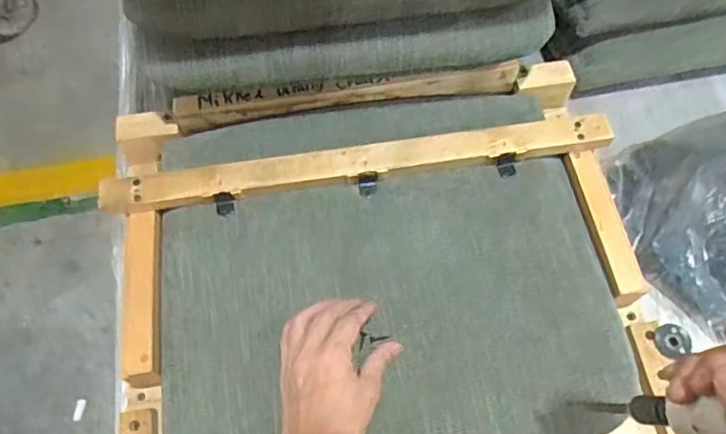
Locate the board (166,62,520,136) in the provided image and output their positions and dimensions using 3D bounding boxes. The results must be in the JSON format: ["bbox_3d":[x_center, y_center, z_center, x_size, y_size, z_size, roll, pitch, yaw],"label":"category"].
[{"bbox_3d":[-0.014,-0.140,0.679,0.397,0.031,0.036,-6,65,-4],"label":"board"}]

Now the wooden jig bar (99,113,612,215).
[{"bbox_3d":[-0.002,-0.058,0.623,0.532,0.021,0.038,-8,65,-5],"label":"wooden jig bar"}]

